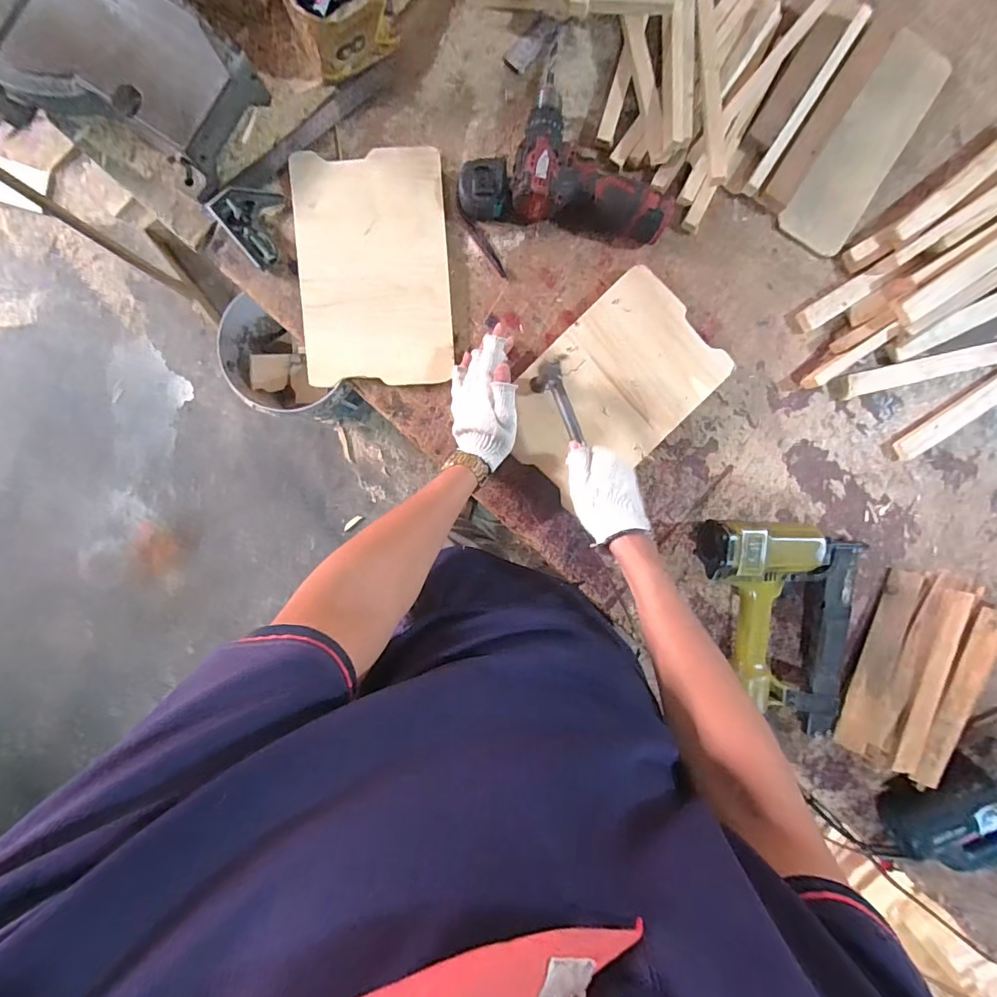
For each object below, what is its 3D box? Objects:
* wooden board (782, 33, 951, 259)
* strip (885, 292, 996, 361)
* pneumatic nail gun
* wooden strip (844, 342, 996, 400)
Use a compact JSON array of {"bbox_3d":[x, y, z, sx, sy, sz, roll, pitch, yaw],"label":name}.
[{"bbox_3d":[0.478,-0.454,0.607,0.097,0.015,0.276,31,93,-10],"label":"wooden board"},{"bbox_3d":[0.636,-0.244,0.627,0.247,0.021,0.032,-24,95,-1],"label":"strip"},{"bbox_3d":[0.365,0.171,0.615,0.240,0.083,0.276,7,94,-3],"label":"pneumatic nail gun"},{"bbox_3d":[0.582,-0.177,0.637,0.231,0.018,0.032,-13,95,-1],"label":"wooden strip"}]

